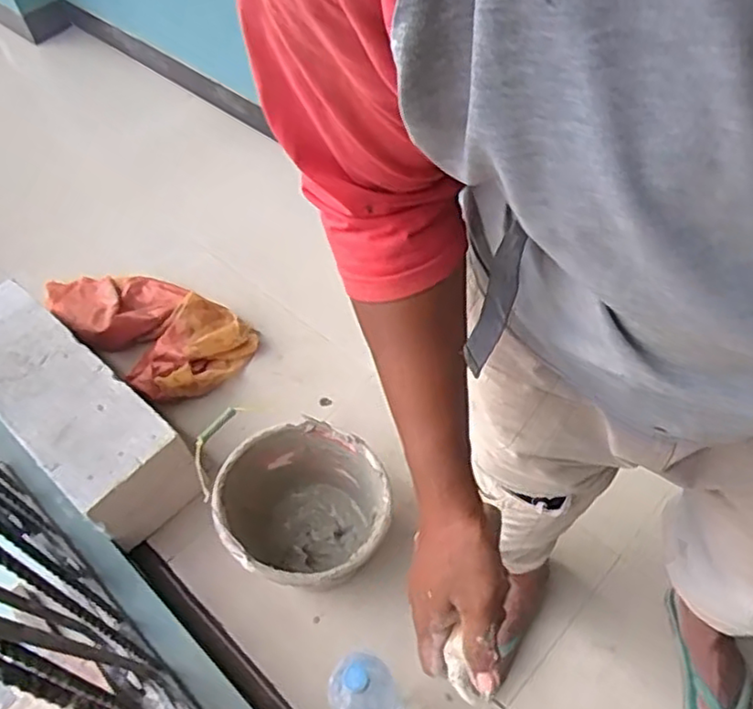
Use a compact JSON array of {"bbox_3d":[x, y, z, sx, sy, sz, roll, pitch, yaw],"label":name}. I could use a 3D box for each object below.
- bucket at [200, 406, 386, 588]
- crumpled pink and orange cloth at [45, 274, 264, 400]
[{"bbox_3d":[-0.123,0.263,1.147,0.265,0.211,0.285,-3,53,4],"label":"bucket"},{"bbox_3d":[-0.548,-0.074,1.574,0.538,0.111,0.277,28,60,24],"label":"crumpled pink and orange cloth"}]

